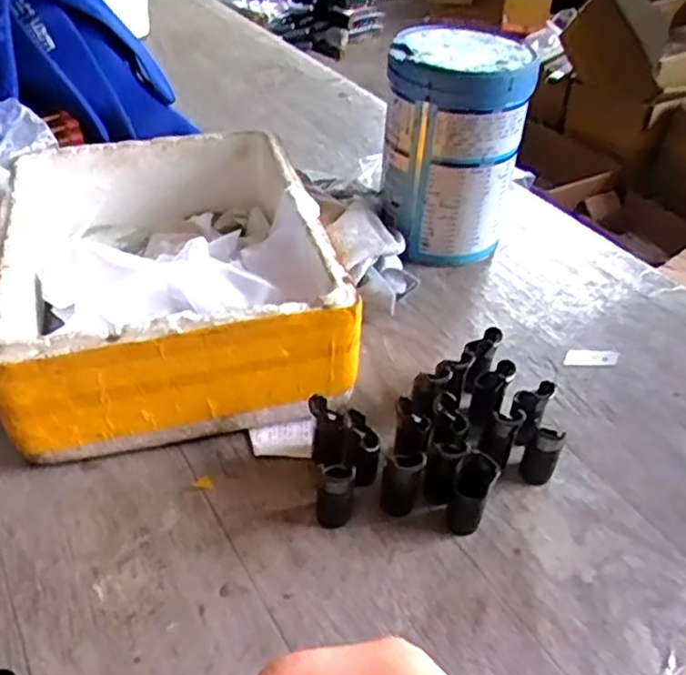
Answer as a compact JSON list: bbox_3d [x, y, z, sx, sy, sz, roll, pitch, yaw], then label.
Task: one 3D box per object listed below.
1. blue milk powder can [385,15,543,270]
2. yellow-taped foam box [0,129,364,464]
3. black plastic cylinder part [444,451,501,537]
[{"bbox_3d":[0.101,-0.175,0.651,0.123,0.191,0.119,7,40,4],"label":"blue milk powder can"},{"bbox_3d":[-0.137,-0.049,0.543,0.240,0.104,0.278,-7,41,-12],"label":"yellow-taped foam box"},{"bbox_3d":[0.079,0.099,0.425,0.024,0.054,0.024,3,40,-2],"label":"black plastic cylinder part"}]

